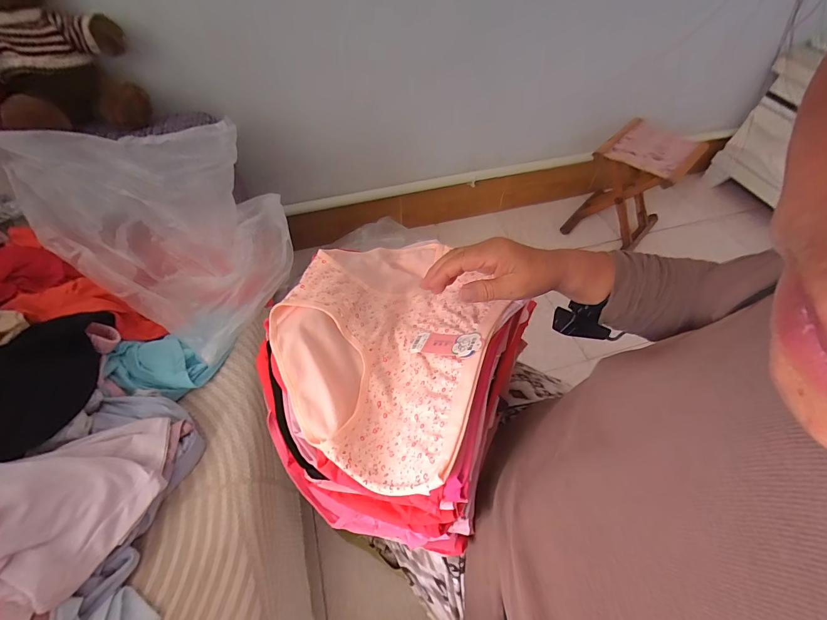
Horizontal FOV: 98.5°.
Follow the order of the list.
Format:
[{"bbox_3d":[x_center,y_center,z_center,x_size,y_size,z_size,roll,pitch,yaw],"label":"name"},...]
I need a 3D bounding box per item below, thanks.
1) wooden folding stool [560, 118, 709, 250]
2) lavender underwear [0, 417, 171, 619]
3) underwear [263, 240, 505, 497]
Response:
[{"bbox_3d":[0.735,-0.416,1.212,0.233,0.311,0.323,38,63,23],"label":"wooden folding stool"},{"bbox_3d":[-0.381,0.209,0.397,0.119,0.082,0.211,19,57,12],"label":"lavender underwear"},{"bbox_3d":[-0.031,0.021,0.422,0.231,0.060,0.304,21,57,13],"label":"underwear"}]

